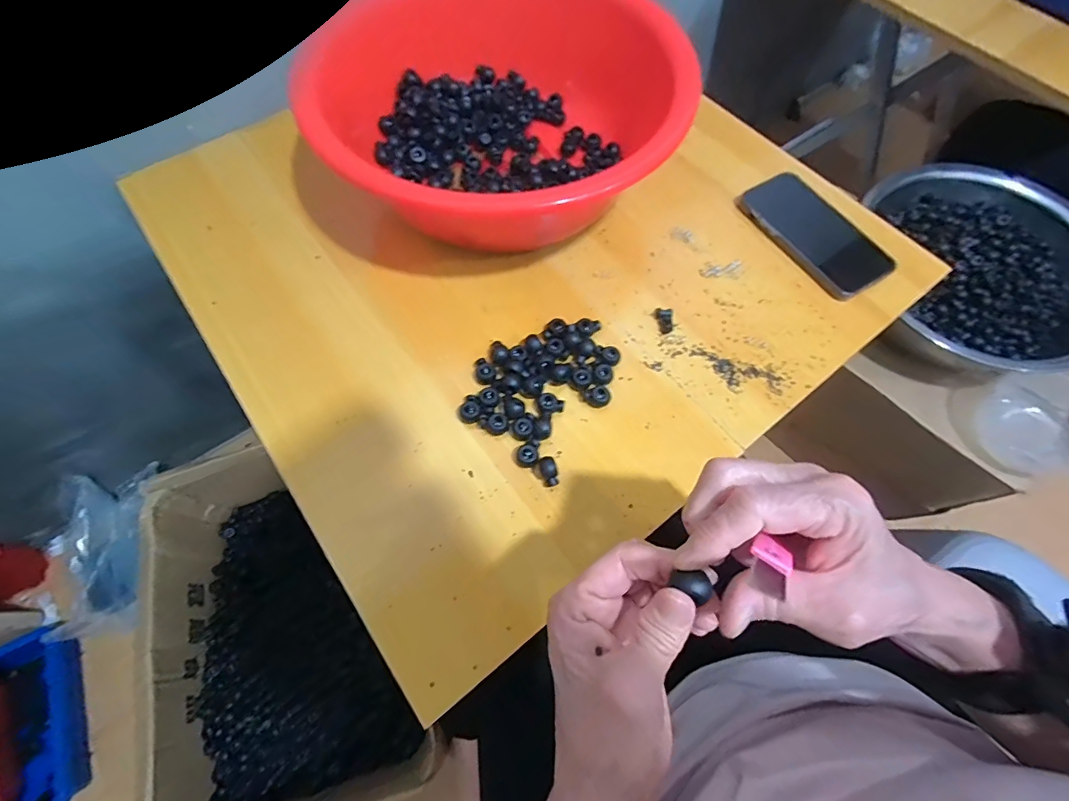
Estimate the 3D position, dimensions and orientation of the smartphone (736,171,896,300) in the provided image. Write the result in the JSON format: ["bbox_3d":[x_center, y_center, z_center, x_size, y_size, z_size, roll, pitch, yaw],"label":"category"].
[{"bbox_3d":[0.274,-0.167,0.447,0.075,0.014,0.148,-27,69,-12],"label":"smartphone"}]

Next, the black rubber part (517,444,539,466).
[{"bbox_3d":[-0.005,0.043,0.351,0.015,0.012,0.016,0,66,-1],"label":"black rubber part"}]

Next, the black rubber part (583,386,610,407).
[{"bbox_3d":[0.052,-0.003,0.372,0.018,0.011,0.016,-19,68,-10],"label":"black rubber part"}]

